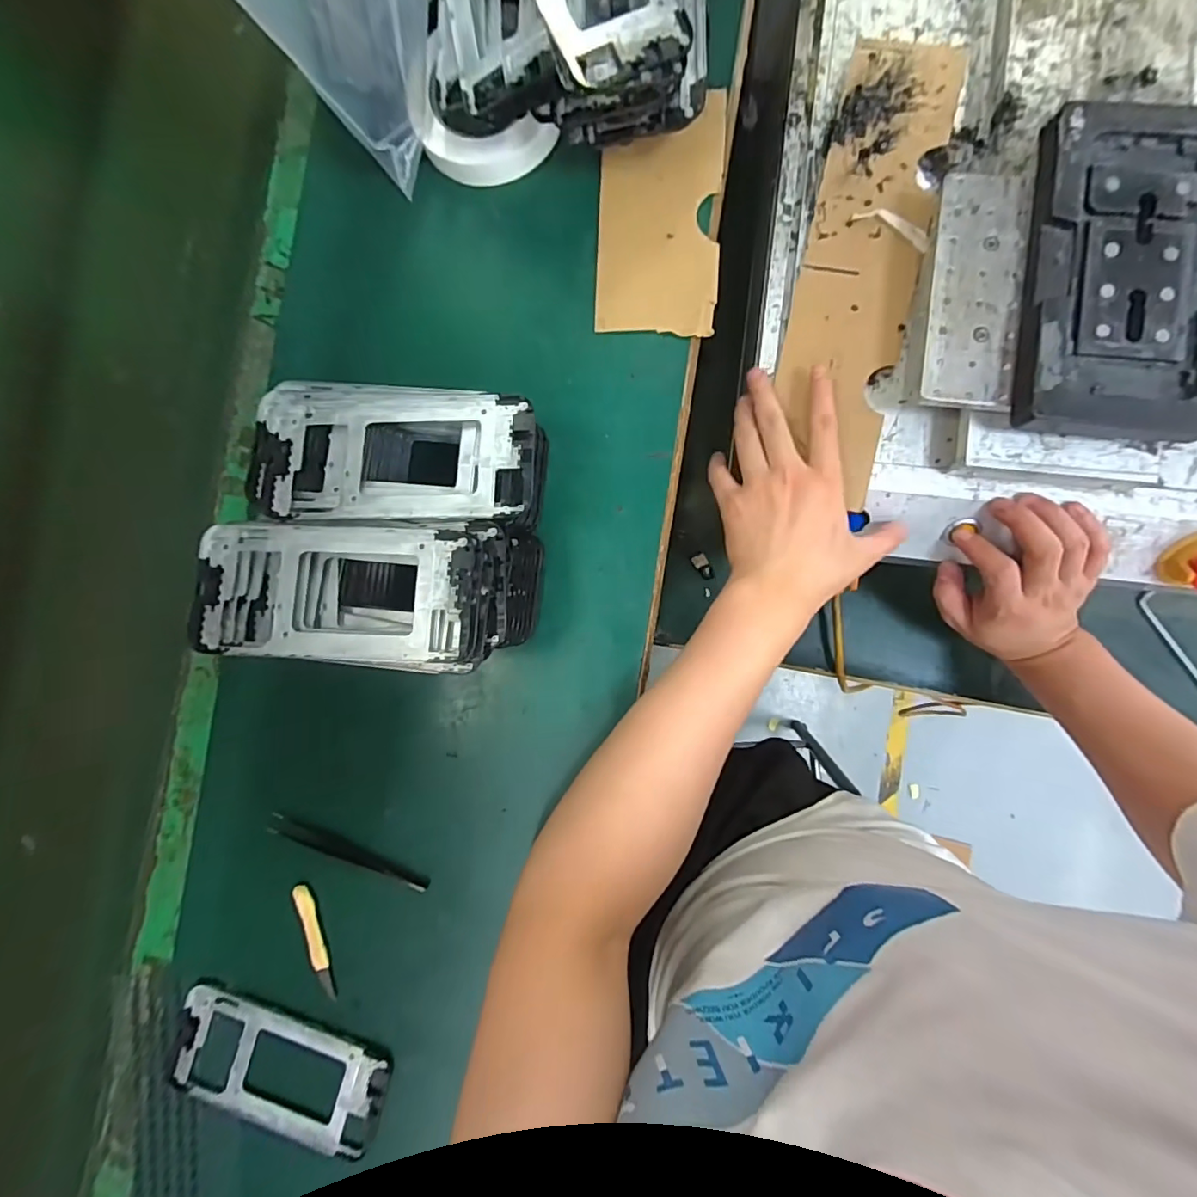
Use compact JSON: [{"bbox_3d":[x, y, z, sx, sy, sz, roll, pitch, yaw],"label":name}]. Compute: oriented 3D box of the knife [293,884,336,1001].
[{"bbox_3d":[-0.202,0.245,0.376,0.010,0.008,0.081,-15,86,6],"label":"knife"}]

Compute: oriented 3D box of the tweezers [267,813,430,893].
[{"bbox_3d":[-0.177,0.183,0.375,0.120,0.011,0.014,20,90,7],"label":"tweezers"}]

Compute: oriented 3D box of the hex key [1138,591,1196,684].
[{"bbox_3d":[0.511,0.042,0.467,0.014,0.008,0.108,-29,84,4],"label":"hex key"}]

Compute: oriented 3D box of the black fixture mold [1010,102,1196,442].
[{"bbox_3d":[0.324,-0.199,0.326,0.108,0.027,0.193,7,88,7],"label":"black fixture mold"}]

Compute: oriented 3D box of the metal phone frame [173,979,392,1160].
[{"bbox_3d":[-0.227,0.336,0.374,0.157,0.007,0.078,18,89,7],"label":"metal phone frame"}]

